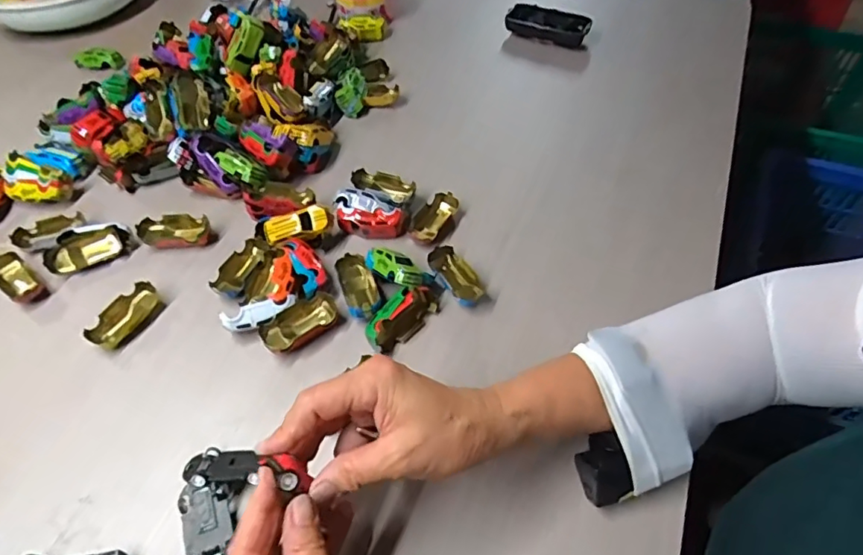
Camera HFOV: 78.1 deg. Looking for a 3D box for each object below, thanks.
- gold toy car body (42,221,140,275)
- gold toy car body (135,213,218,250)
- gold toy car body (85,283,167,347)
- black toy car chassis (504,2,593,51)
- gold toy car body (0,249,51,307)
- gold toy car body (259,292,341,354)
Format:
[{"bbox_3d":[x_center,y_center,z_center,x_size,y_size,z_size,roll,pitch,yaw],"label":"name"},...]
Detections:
[{"bbox_3d":[-0.322,-0.030,0.502,0.077,0.031,0.026,-24,56,-14],"label":"gold toy car body"},{"bbox_3d":[-0.245,-0.044,0.514,0.066,0.020,0.033,-3,53,1],"label":"gold toy car body"},{"bbox_3d":[-0.264,0.033,0.460,0.029,0.018,0.063,23,58,19],"label":"gold toy car body"},{"bbox_3d":[0.155,-0.339,0.714,0.112,0.025,0.048,22,58,19],"label":"black toy car chassis"},{"bbox_3d":[-0.379,0.001,0.486,0.064,0.021,0.027,33,62,25],"label":"gold toy car body"},{"bbox_3d":[-0.108,0.039,0.443,0.064,0.023,0.032,-35,59,-21],"label":"gold toy car body"}]

